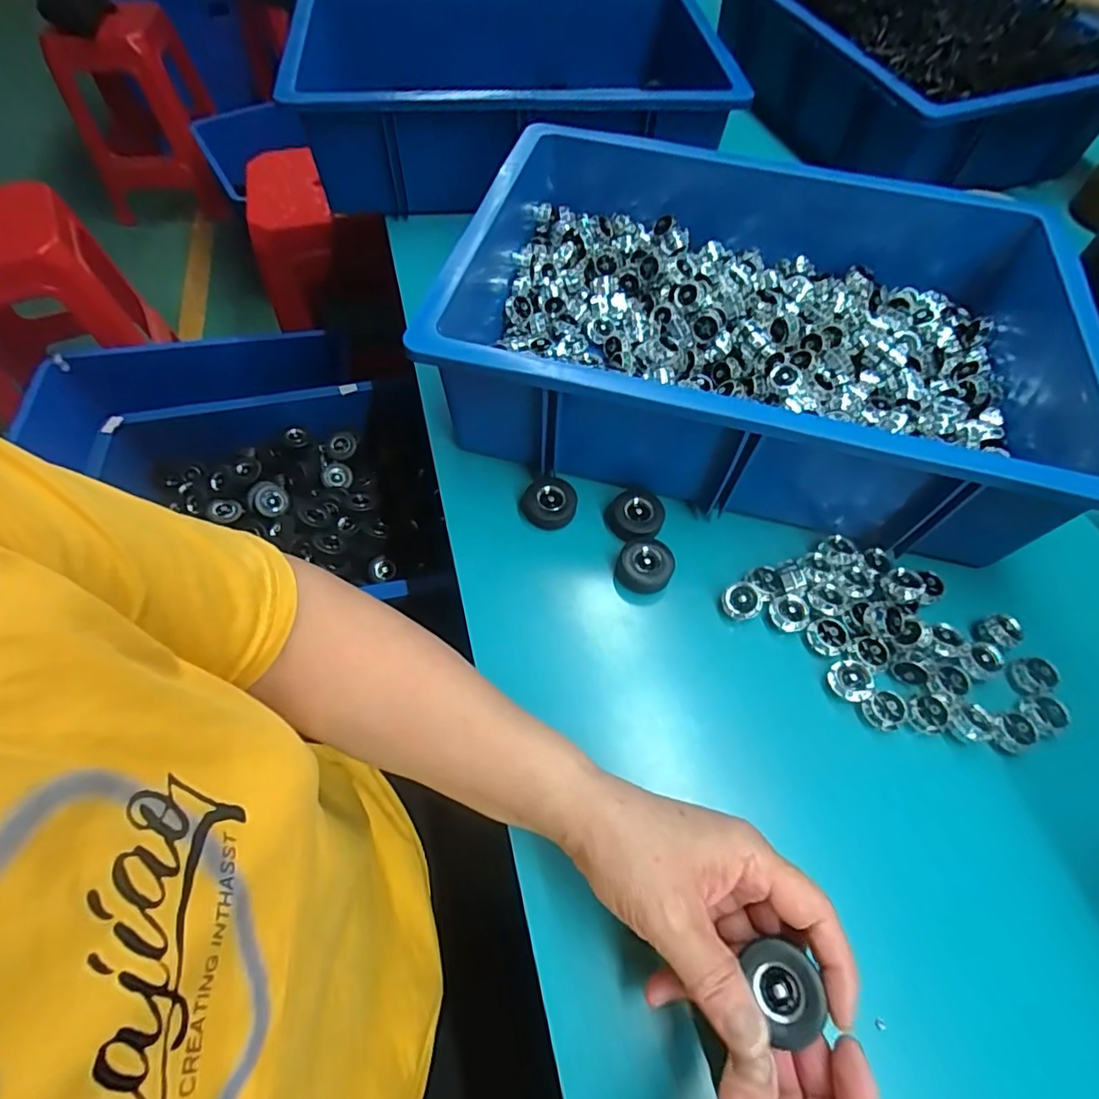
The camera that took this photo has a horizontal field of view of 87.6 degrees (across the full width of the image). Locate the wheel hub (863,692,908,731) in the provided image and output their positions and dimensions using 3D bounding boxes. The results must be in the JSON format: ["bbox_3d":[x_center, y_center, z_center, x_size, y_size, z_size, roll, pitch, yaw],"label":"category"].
[{"bbox_3d":[0.204,0.099,0.348,0.023,0.011,0.021,-20,62,-11],"label":"wheel hub"}]

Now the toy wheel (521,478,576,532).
[{"bbox_3d":[-0.001,-0.033,0.414,0.040,0.015,0.035,-3,60,-2],"label":"toy wheel"}]

